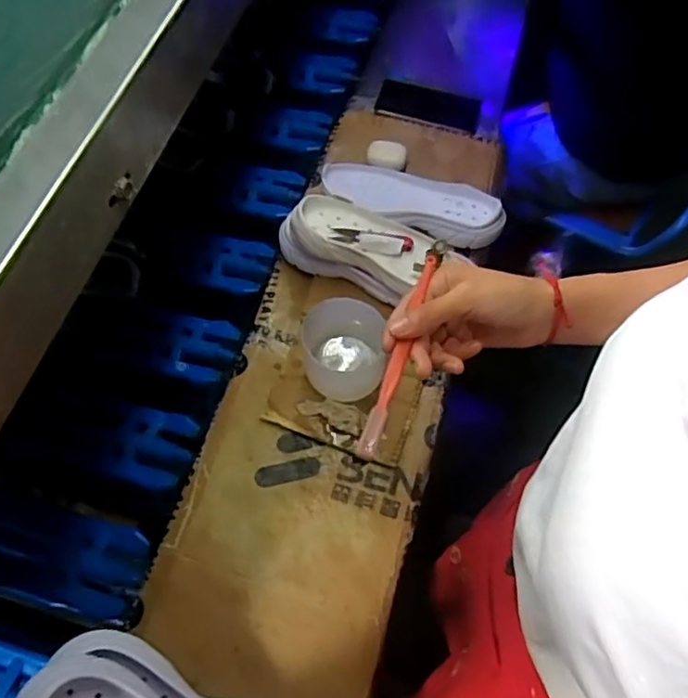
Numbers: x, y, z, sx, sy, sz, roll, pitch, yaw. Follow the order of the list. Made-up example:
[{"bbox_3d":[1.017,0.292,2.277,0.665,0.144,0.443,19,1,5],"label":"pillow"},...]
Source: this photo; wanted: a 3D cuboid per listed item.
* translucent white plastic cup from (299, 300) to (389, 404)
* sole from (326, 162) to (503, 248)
[{"bbox_3d":[0.001,0.005,0.673,0.087,0.090,0.082,0,61,0],"label":"translucent white plastic cup"},{"bbox_3d":[0.091,-0.205,0.797,0.239,0.032,0.088,19,62,10],"label":"sole"}]

